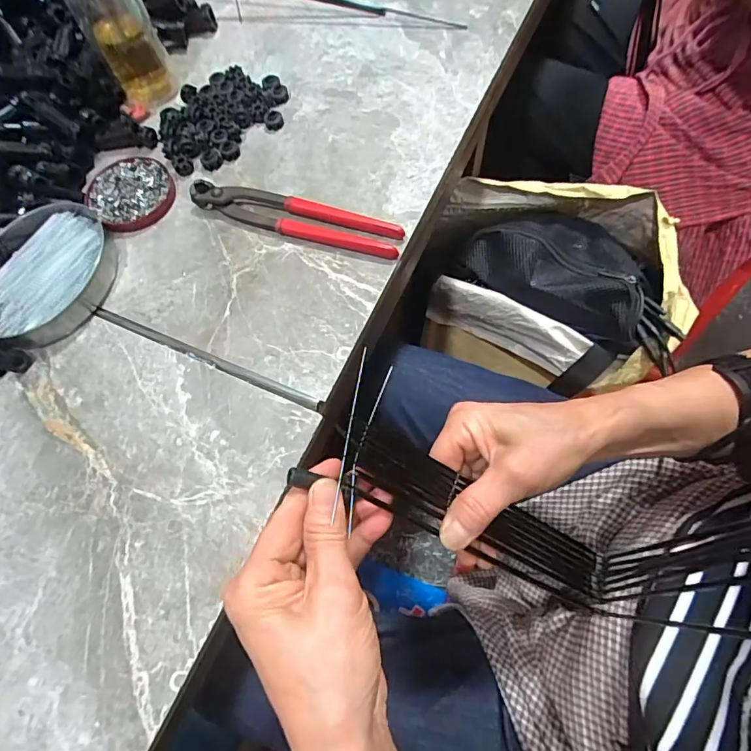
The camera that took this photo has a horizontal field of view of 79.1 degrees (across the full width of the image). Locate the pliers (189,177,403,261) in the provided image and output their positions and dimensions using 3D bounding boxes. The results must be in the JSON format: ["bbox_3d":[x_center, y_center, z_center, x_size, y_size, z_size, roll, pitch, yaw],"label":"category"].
[{"bbox_3d":[-0.073,-0.143,0.411,0.197,0.014,0.034,16,69,9],"label":"pliers"}]

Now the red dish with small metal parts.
[{"bbox_3d":[-0.235,-0.176,0.438,0.079,0.010,0.077,-1,68,3],"label":"red dish with small metal parts"}]

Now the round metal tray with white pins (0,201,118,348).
[{"bbox_3d":[-0.290,-0.094,0.403,0.102,0.028,0.138,8,68,6],"label":"round metal tray with white pins"}]

